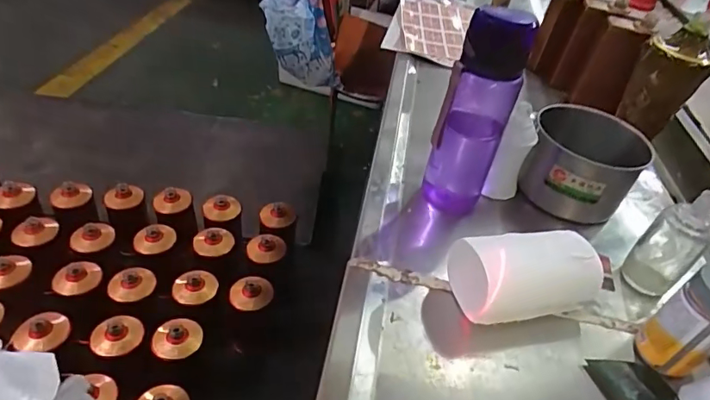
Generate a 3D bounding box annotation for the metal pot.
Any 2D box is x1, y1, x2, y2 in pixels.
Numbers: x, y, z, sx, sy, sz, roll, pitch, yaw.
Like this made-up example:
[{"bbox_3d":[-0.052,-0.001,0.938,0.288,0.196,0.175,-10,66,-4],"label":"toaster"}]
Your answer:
[{"bbox_3d":[0.276,-0.044,0.620,0.117,0.102,0.112,5,39,-4],"label":"metal pot"}]

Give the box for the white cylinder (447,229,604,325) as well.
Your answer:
[{"bbox_3d":[0.164,0.077,0.484,0.135,0.067,0.065,-4,41,-15],"label":"white cylinder"}]

